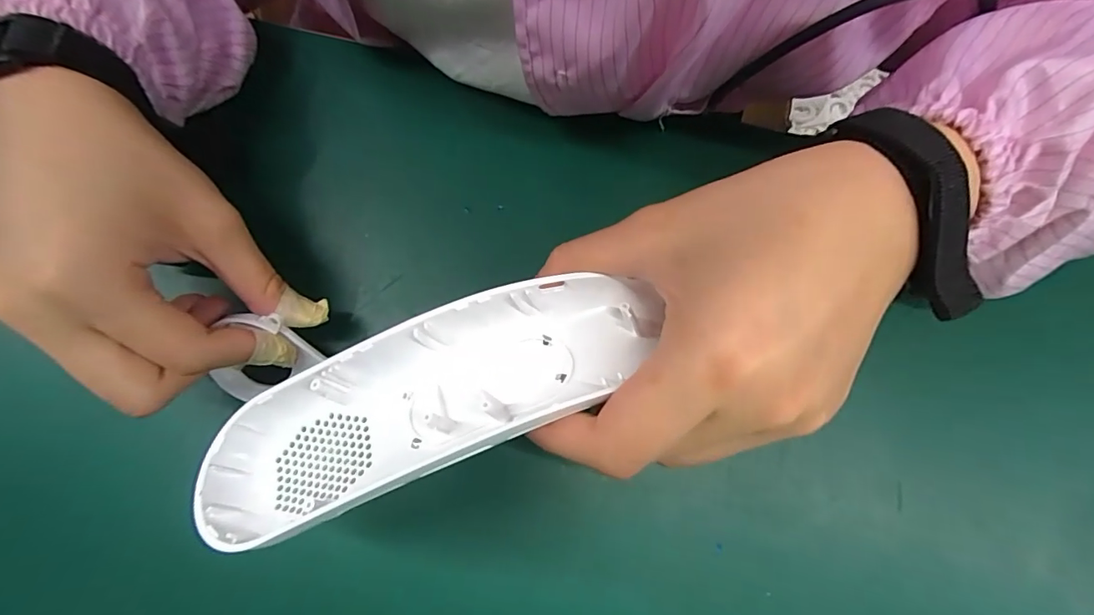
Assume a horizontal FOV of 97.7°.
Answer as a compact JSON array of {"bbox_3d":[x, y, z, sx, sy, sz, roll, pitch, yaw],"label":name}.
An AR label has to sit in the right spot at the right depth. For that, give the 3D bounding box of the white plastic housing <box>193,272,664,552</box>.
[{"bbox_3d":[-0.039,0.030,0.166,0.159,0.020,0.049,-23,76,-1],"label":"white plastic housing"}]

